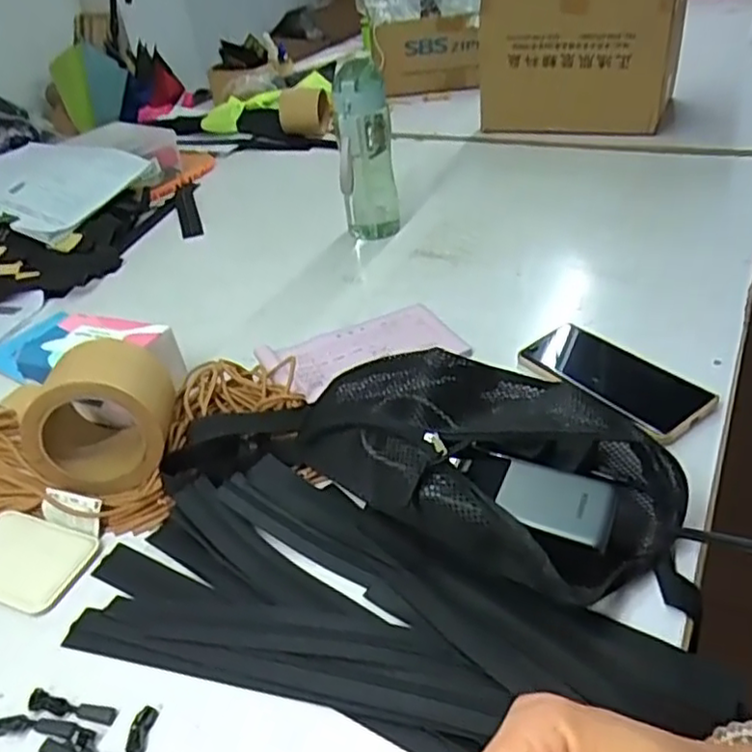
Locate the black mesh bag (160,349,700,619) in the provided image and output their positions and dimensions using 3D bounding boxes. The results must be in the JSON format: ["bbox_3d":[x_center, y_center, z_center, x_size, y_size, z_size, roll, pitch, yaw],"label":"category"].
[{"bbox_3d":[0.042,0.047,0.513,0.379,0.061,0.201,10,41,21],"label":"black mesh bag"}]

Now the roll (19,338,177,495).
[{"bbox_3d":[-0.220,0.033,0.541,0.099,0.103,0.086,-9,37,-1],"label":"roll"}]

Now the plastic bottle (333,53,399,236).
[{"bbox_3d":[-0.013,-0.278,0.840,0.068,0.218,0.062,-6,37,2],"label":"plastic bottle"}]

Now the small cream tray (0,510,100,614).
[{"bbox_3d":[-0.269,0.138,0.502,0.105,0.006,0.068,9,40,20],"label":"small cream tray"}]

